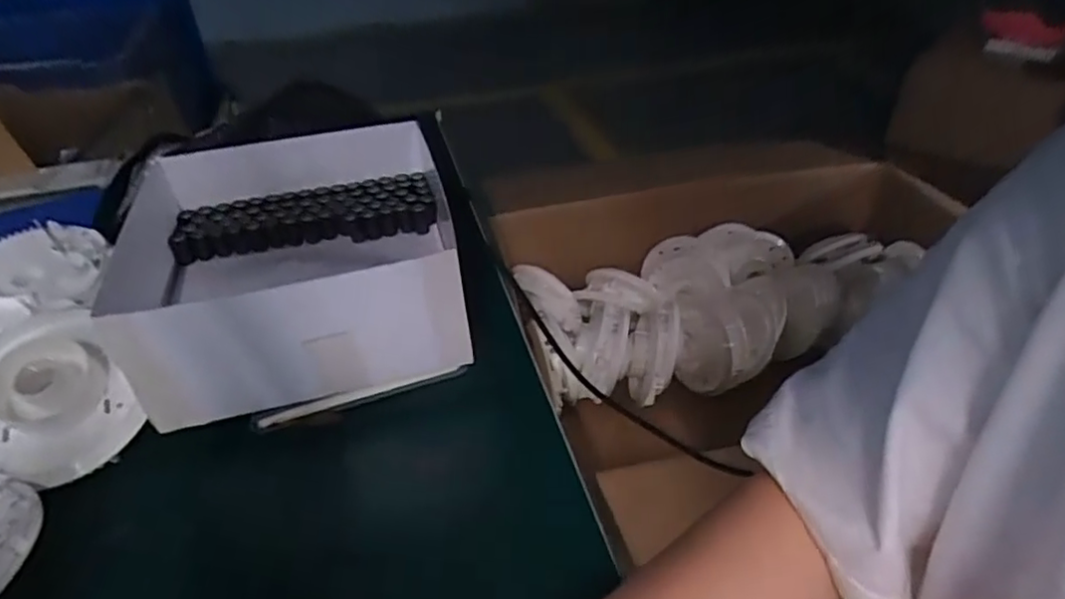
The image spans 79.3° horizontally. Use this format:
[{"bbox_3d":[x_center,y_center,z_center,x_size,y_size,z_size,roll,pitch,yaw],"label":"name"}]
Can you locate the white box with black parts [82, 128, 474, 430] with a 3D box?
[{"bbox_3d":[-0.168,-0.026,0.456,0.231,0.095,0.212,-13,39,-13],"label":"white box with black parts"}]

